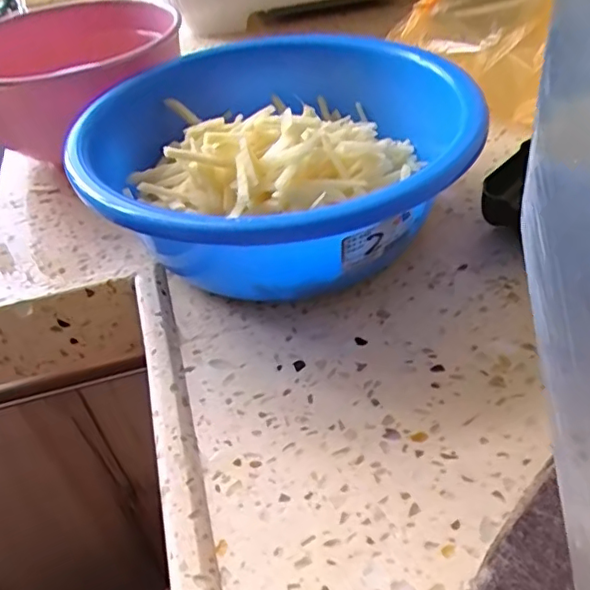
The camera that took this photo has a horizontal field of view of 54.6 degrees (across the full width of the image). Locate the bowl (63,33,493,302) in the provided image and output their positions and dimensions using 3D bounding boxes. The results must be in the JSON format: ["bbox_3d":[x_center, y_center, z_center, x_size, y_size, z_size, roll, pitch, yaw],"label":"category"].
[{"bbox_3d":[0.001,-0.081,0.321,0.186,0.091,0.199,-4,42,4],"label":"bowl"}]

